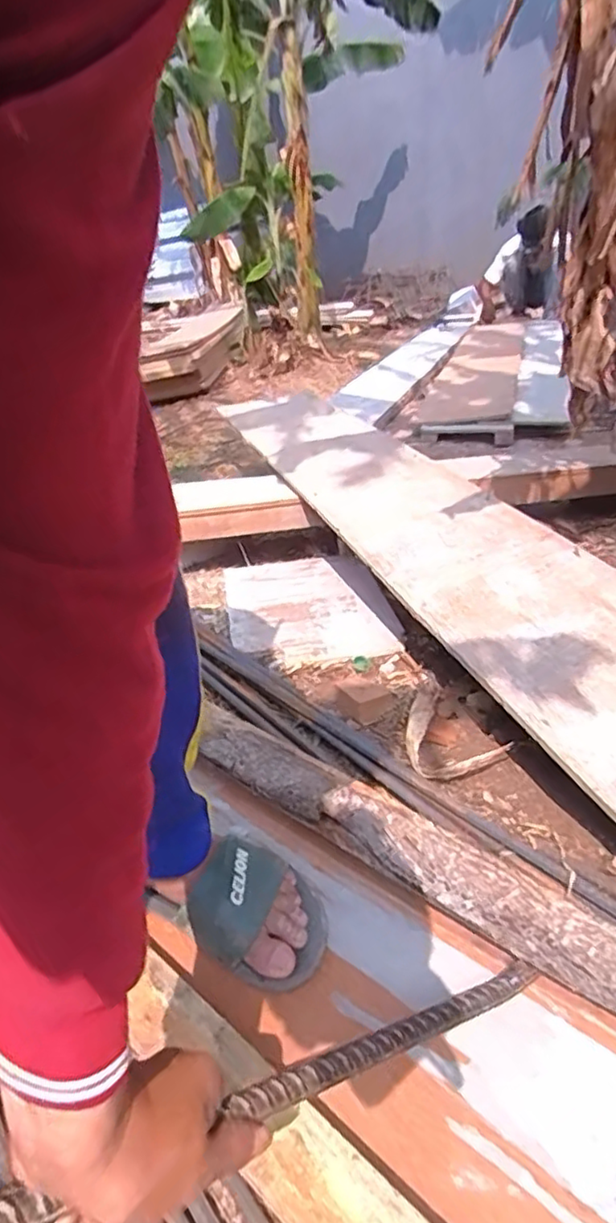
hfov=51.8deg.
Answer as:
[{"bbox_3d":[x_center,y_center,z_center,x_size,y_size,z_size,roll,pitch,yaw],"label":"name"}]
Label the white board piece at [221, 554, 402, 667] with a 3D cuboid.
[{"bbox_3d":[-0.006,-0.022,1.243,0.299,0.019,0.435,-8,28,-7],"label":"white board piece"}]

